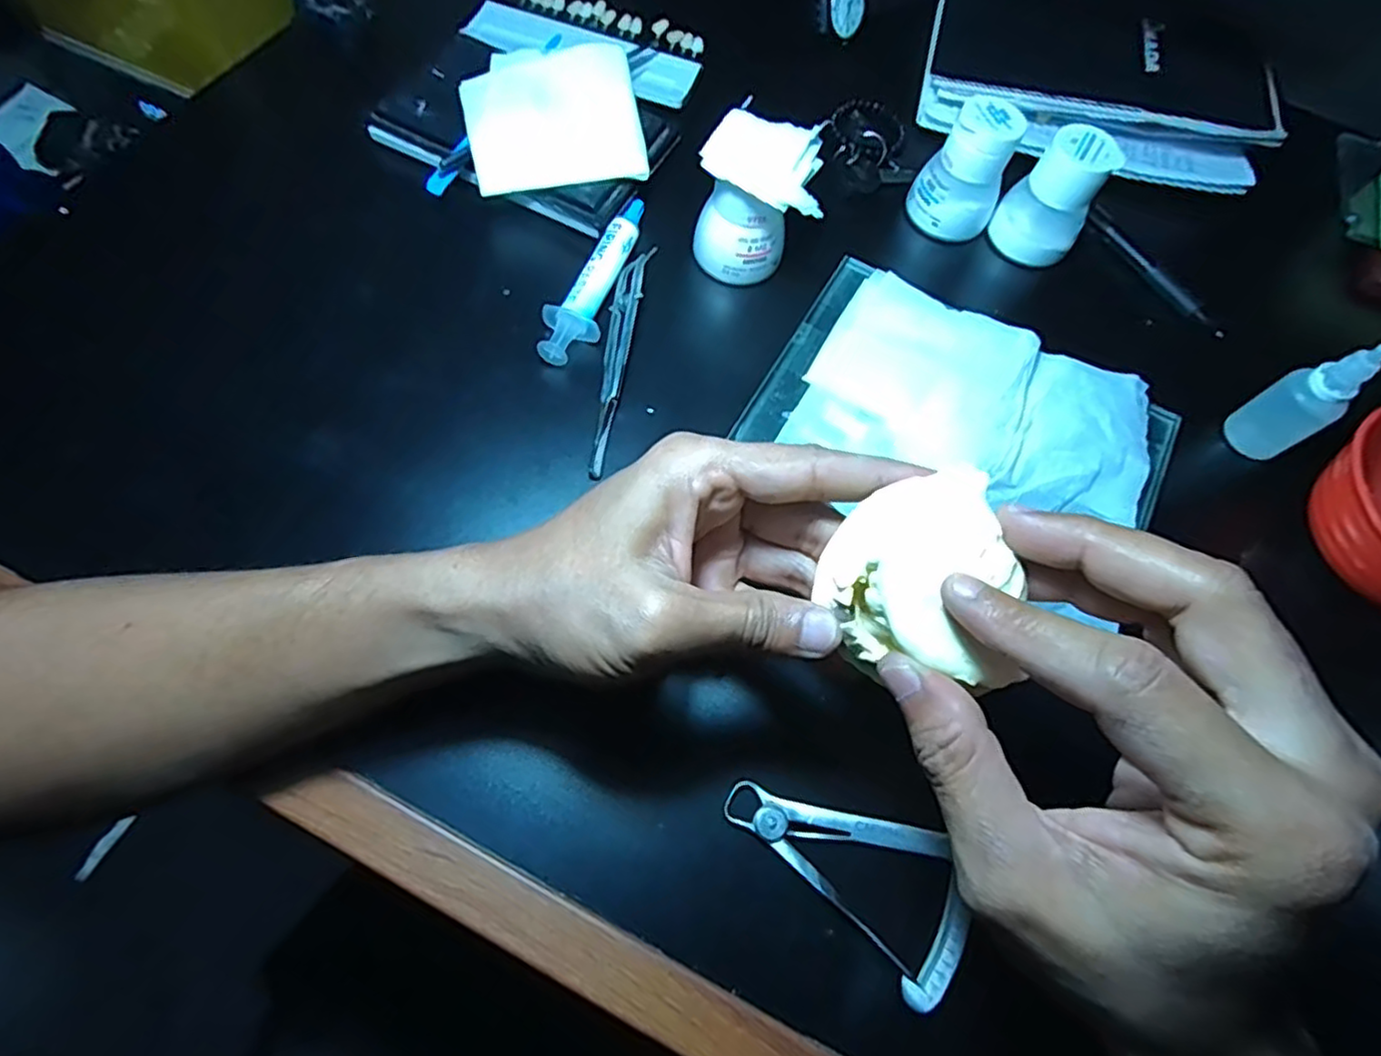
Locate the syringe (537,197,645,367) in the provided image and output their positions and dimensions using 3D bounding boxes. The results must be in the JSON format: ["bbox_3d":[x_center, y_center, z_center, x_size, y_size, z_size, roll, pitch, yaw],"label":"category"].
[{"bbox_3d":[-0.051,-0.135,0.365,0.025,0.014,0.115,18,67,2],"label":"syringe"}]

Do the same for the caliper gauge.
[{"bbox_3d":[0.067,0.128,0.269,0.102,0.006,0.052,42,73,14],"label":"caliper gauge"}]

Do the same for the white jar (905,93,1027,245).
[{"bbox_3d":[0.159,-0.205,0.395,0.050,0.064,0.040,27,68,6],"label":"white jar"}]

